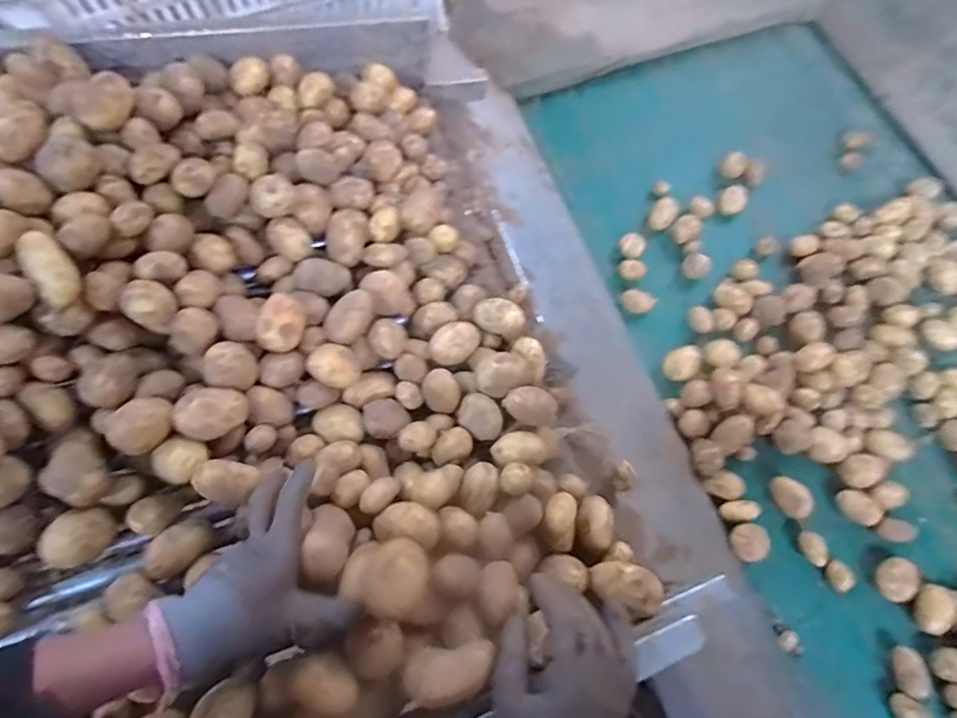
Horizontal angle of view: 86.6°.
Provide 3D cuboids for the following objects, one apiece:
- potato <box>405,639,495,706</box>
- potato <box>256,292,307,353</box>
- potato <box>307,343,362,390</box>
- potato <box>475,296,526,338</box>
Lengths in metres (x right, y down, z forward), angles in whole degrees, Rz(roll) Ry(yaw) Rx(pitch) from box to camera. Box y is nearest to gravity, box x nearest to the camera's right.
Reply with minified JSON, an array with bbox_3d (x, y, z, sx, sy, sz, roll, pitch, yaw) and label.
[{"bbox_3d":[-0.022,0.235,0.380,0.067,0.034,0.030,-10,70,-2],"label":"potato"},{"bbox_3d":[-0.200,-0.036,0.514,0.038,0.036,0.049,1,70,2],"label":"potato"},{"bbox_3d":[-0.149,0.007,0.528,0.042,0.036,0.043,-1,70,2],"label":"potato"},{"bbox_3d":[0.024,-0.048,0.600,0.058,0.031,0.040,20,72,9],"label":"potato"}]

